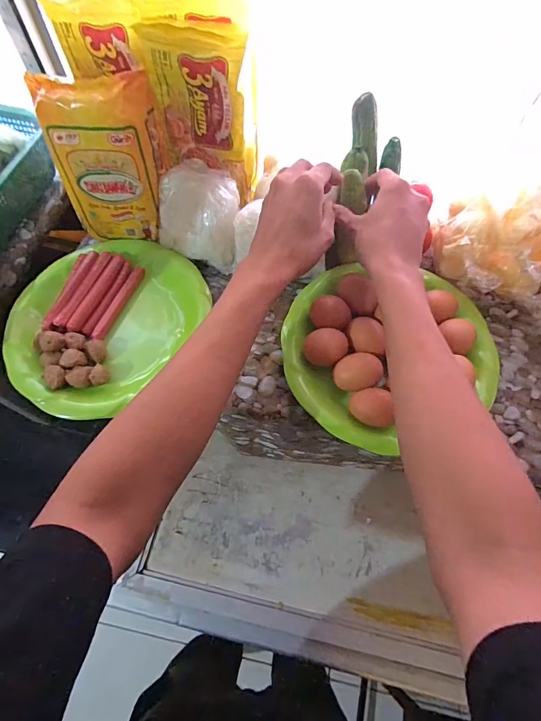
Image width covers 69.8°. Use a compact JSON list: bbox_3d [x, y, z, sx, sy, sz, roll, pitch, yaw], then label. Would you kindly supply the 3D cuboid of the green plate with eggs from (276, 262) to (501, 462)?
[{"bbox_3d":[0.137,-0.011,0.436,0.239,0.051,0.219,0,67,-1],"label":"green plate with eggs"}]

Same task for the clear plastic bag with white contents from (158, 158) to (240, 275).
[{"bbox_3d":[-0.087,-0.183,0.487,0.106,0.097,0.081,18,68,6],"label":"clear plastic bag with white contents"}]

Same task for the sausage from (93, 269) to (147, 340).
[{"bbox_3d":[-0.189,-0.073,0.485,0.016,0.011,0.111,19,68,7],"label":"sausage"}]

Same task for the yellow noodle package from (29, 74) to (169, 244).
[{"bbox_3d":[-0.191,-0.228,0.460,0.134,0.175,0.052,-1,48,3],"label":"yellow noodle package"}]

